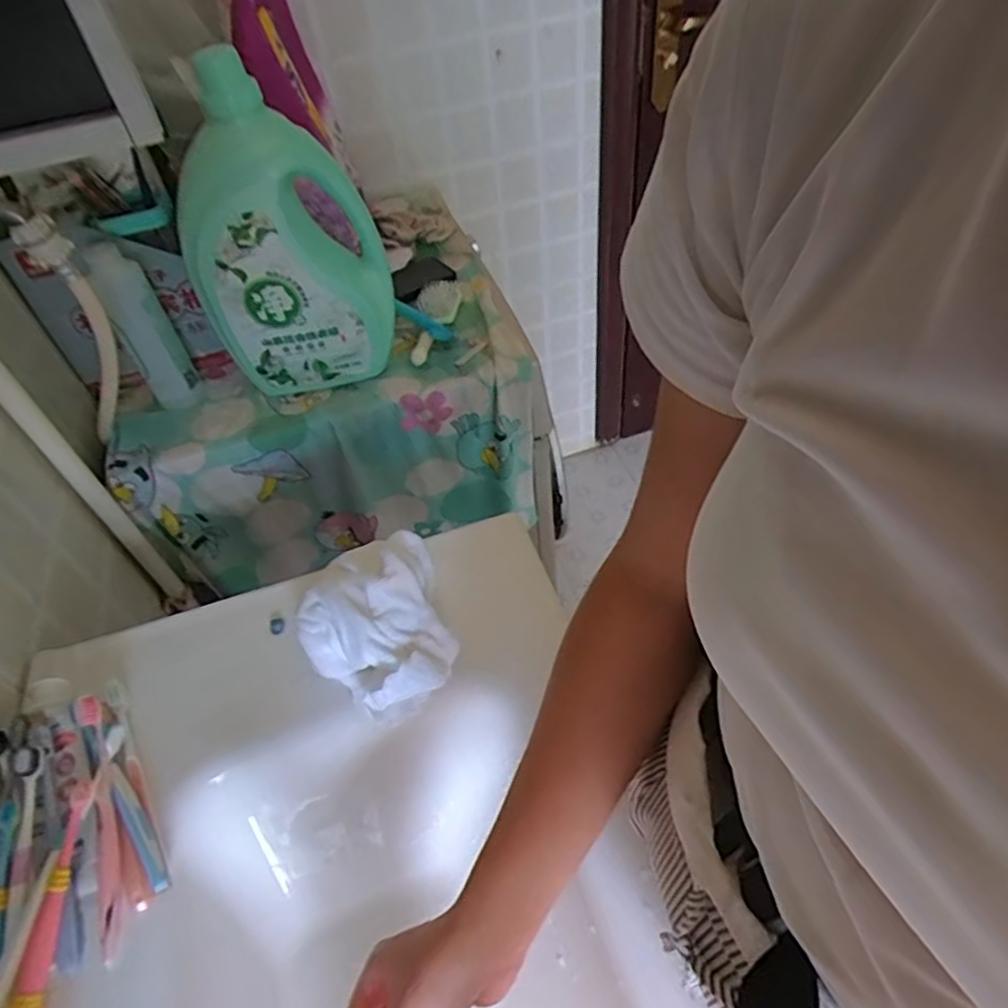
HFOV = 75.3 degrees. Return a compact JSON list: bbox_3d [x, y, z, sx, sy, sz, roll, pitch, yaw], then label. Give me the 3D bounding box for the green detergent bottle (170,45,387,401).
[{"bbox_3d":[-0.254,-0.299,0.764,0.221,0.344,0.103,-23,50,-13],"label":"green detergent bottle"}]

